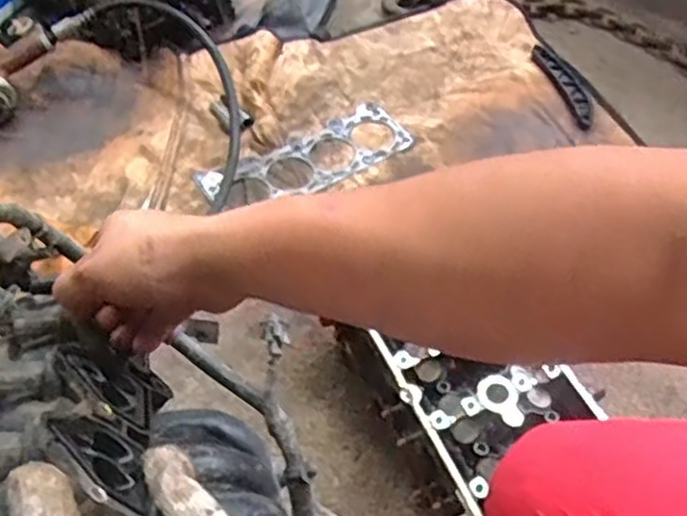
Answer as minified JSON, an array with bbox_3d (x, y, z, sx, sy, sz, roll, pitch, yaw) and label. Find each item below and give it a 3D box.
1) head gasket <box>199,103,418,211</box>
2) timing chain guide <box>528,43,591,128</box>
[{"bbox_3d":[-0.054,-0.150,1.111,0.327,0.010,0.132,-27,55,-20],"label":"head gasket"},{"bbox_3d":[0.367,-0.297,1.213,0.050,0.019,0.208,-8,49,-7],"label":"timing chain guide"}]

